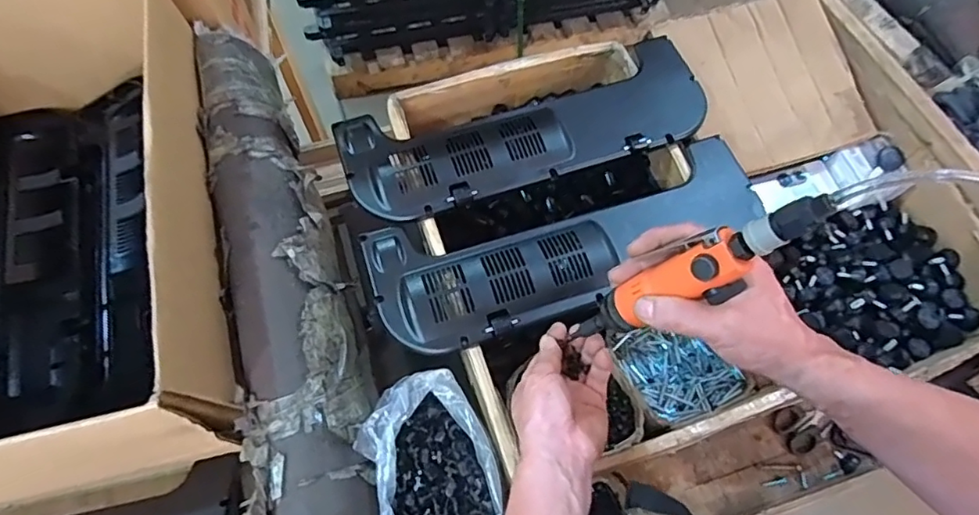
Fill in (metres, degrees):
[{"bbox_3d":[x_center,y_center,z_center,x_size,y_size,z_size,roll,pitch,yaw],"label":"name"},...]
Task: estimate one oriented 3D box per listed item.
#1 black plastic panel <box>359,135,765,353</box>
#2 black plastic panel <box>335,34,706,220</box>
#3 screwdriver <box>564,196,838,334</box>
[{"bbox_3d":[0.098,-0.021,0.657,0.467,0.025,0.157,-17,70,-8],"label":"black plastic panel"},{"bbox_3d":[0.051,-0.169,0.726,0.476,0.040,0.166,-18,70,-8],"label":"black plastic panel"},{"bbox_3d":[0.153,0.020,0.446,0.035,0.243,0.040,1,65,-34],"label":"screwdriver"}]

